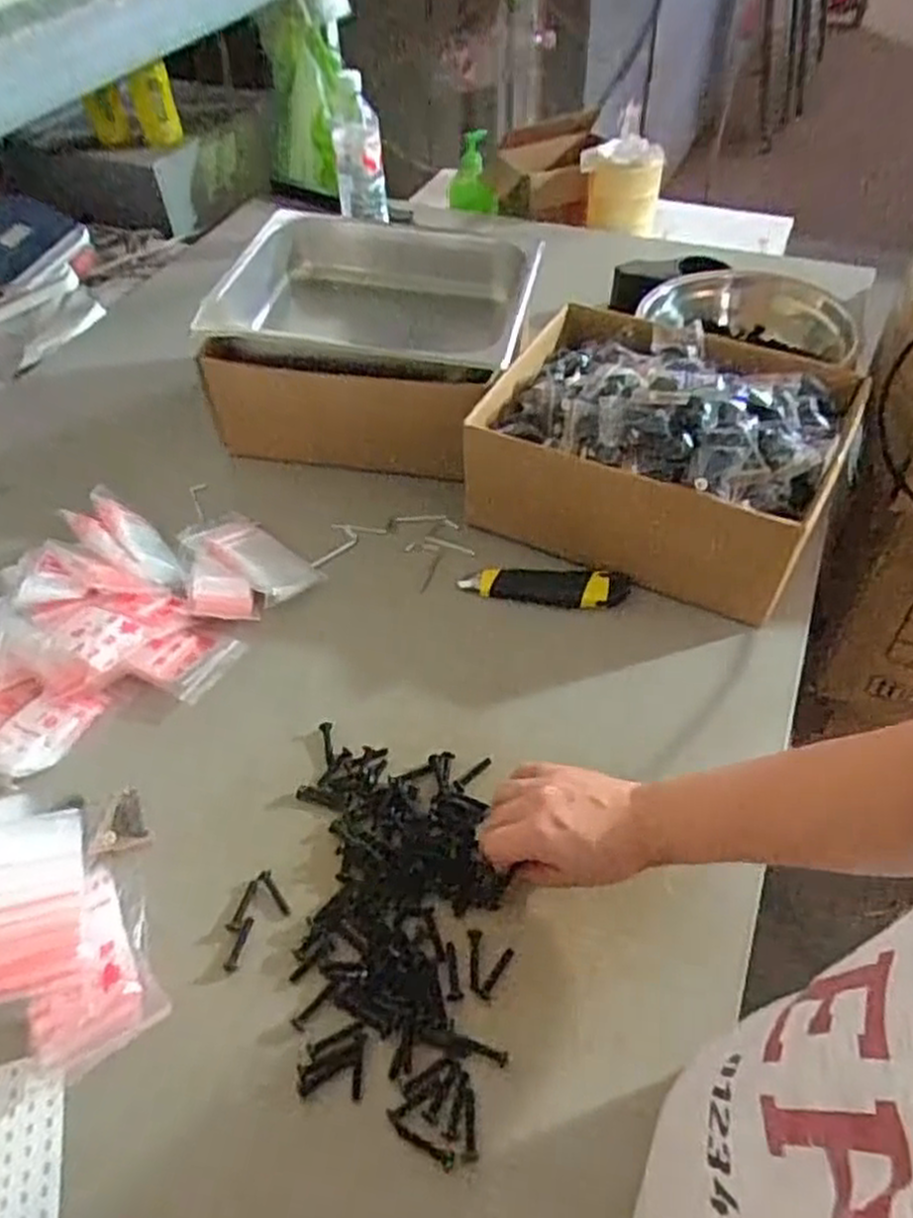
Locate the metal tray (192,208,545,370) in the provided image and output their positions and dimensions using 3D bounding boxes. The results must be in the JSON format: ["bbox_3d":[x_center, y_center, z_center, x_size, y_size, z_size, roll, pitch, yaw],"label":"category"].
[{"bbox_3d":[-0.091,-0.367,0.954,0.369,0.168,0.090,0,50,3],"label":"metal tray"}]

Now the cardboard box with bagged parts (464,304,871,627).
[{"bbox_3d":[0.198,-0.163,0.773,0.311,0.164,0.257,21,54,20],"label":"cardboard box with bagged parts"}]

